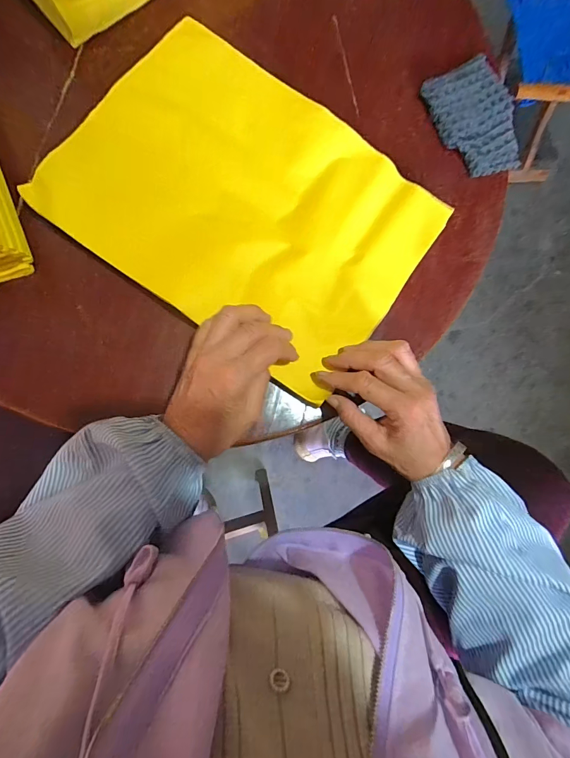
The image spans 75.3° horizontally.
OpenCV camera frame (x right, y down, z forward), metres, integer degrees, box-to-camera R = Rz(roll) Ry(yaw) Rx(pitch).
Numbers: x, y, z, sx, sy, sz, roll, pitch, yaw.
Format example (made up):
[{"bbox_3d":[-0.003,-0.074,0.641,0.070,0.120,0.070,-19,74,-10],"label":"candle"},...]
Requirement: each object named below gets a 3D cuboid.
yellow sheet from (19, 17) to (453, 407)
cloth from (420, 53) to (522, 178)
[{"bbox_3d":[-0.032,-0.176,0.383,0.348,0.021,0.255,35,81,-4],"label":"yellow sheet"},{"bbox_3d":[0.229,-0.311,0.444,0.103,0.018,0.136,-25,90,-10],"label":"cloth"}]

